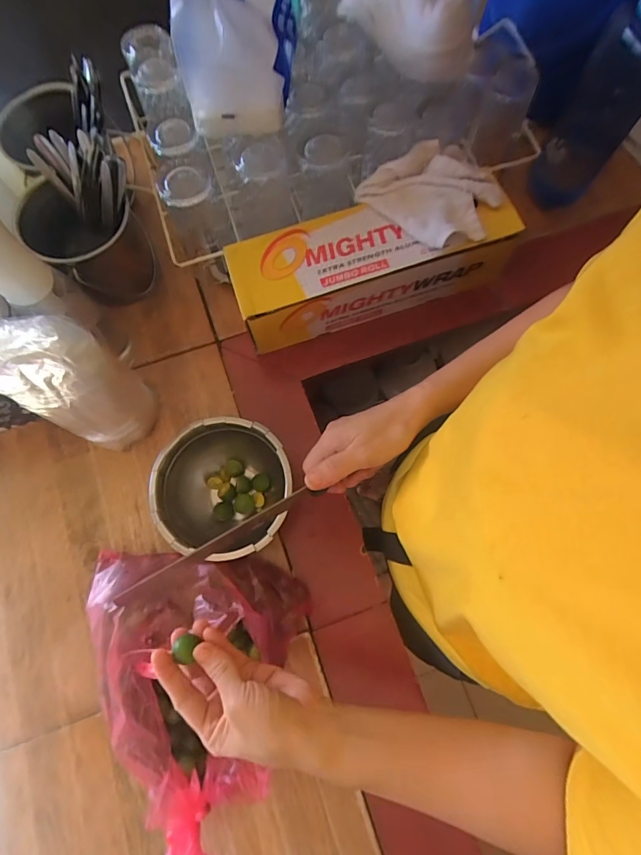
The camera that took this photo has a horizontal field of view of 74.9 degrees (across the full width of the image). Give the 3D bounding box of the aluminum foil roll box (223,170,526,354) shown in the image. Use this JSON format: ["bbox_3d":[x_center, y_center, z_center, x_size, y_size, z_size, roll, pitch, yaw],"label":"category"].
[{"bbox_3d":[0.066,-0.217,0.568,0.355,0.123,0.110,-19,75,-6],"label":"aluminum foil roll box"}]

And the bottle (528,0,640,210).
[{"bbox_3d":[0.358,-0.407,0.514,0.090,0.268,0.085,32,76,8],"label":"bottle"}]

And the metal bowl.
[{"bbox_3d":[-0.112,0.076,0.507,0.154,0.088,0.152,0,74,0],"label":"metal bowl"}]

